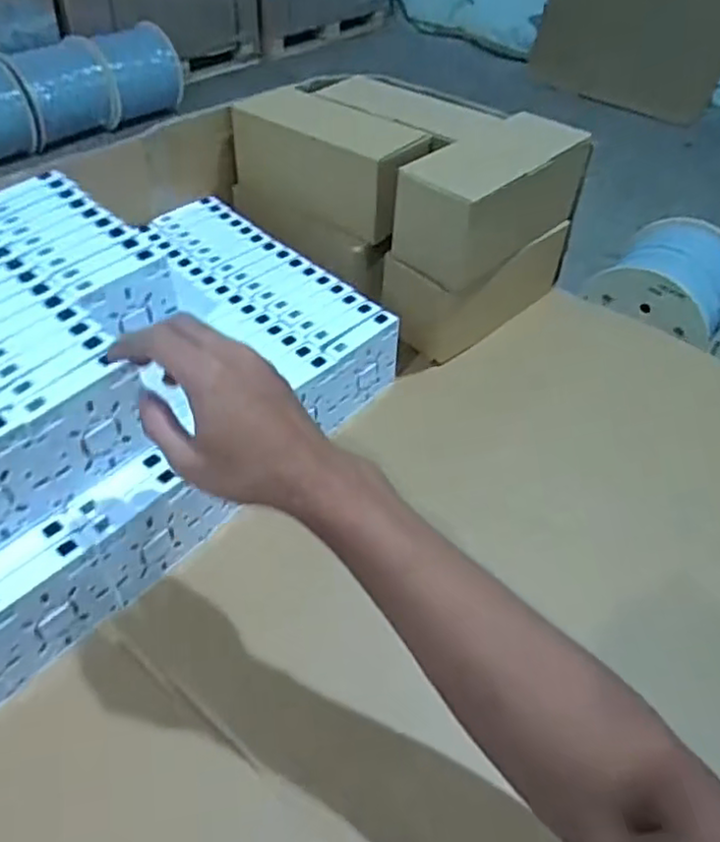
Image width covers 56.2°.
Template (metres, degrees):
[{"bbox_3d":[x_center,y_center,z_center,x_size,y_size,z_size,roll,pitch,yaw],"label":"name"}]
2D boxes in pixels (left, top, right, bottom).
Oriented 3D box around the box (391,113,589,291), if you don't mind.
[{"bbox_3d":[0.139,-0.240,0.714,0.104,0.089,0.220,32,52,30],"label":"box"}]

